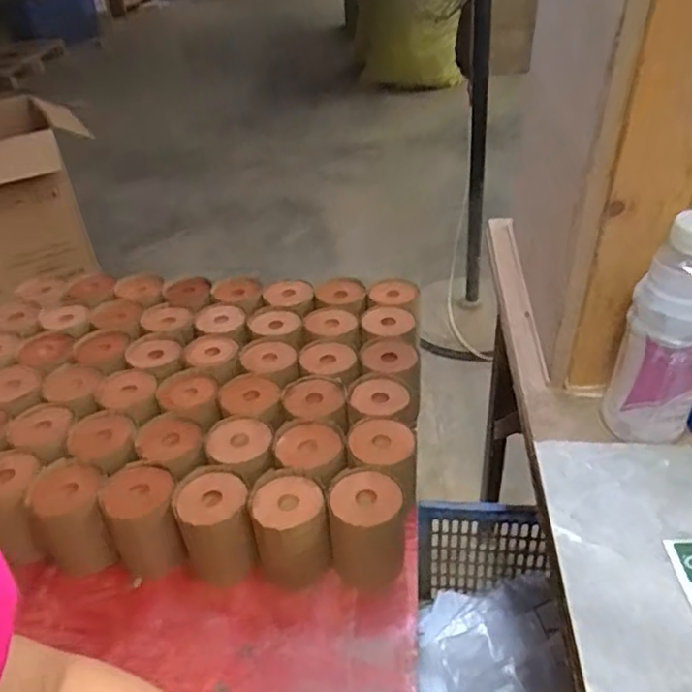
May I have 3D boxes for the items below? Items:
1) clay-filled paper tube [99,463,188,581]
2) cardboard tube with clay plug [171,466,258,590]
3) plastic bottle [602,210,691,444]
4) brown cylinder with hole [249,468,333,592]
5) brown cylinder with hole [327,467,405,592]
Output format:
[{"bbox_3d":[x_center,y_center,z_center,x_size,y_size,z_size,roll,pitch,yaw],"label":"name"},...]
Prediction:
[{"bbox_3d":[-0.233,0.207,0.743,0.078,0.102,0.090,-18,39,-17],"label":"clay-filled paper tube"},{"bbox_3d":[-0.148,0.208,0.734,0.077,0.105,0.084,-11,37,-8],"label":"cardboard tube with clay plug"},{"bbox_3d":[0.250,-0.009,0.500,0.054,0.187,0.059,-2,36,1],"label":"plastic bottle"},{"bbox_3d":[-0.064,0.209,0.722,0.077,0.098,0.096,-11,37,-11],"label":"brown cylinder with hole"},{"bbox_3d":[0.023,0.207,0.725,0.083,0.106,0.086,-3,37,2],"label":"brown cylinder with hole"}]

